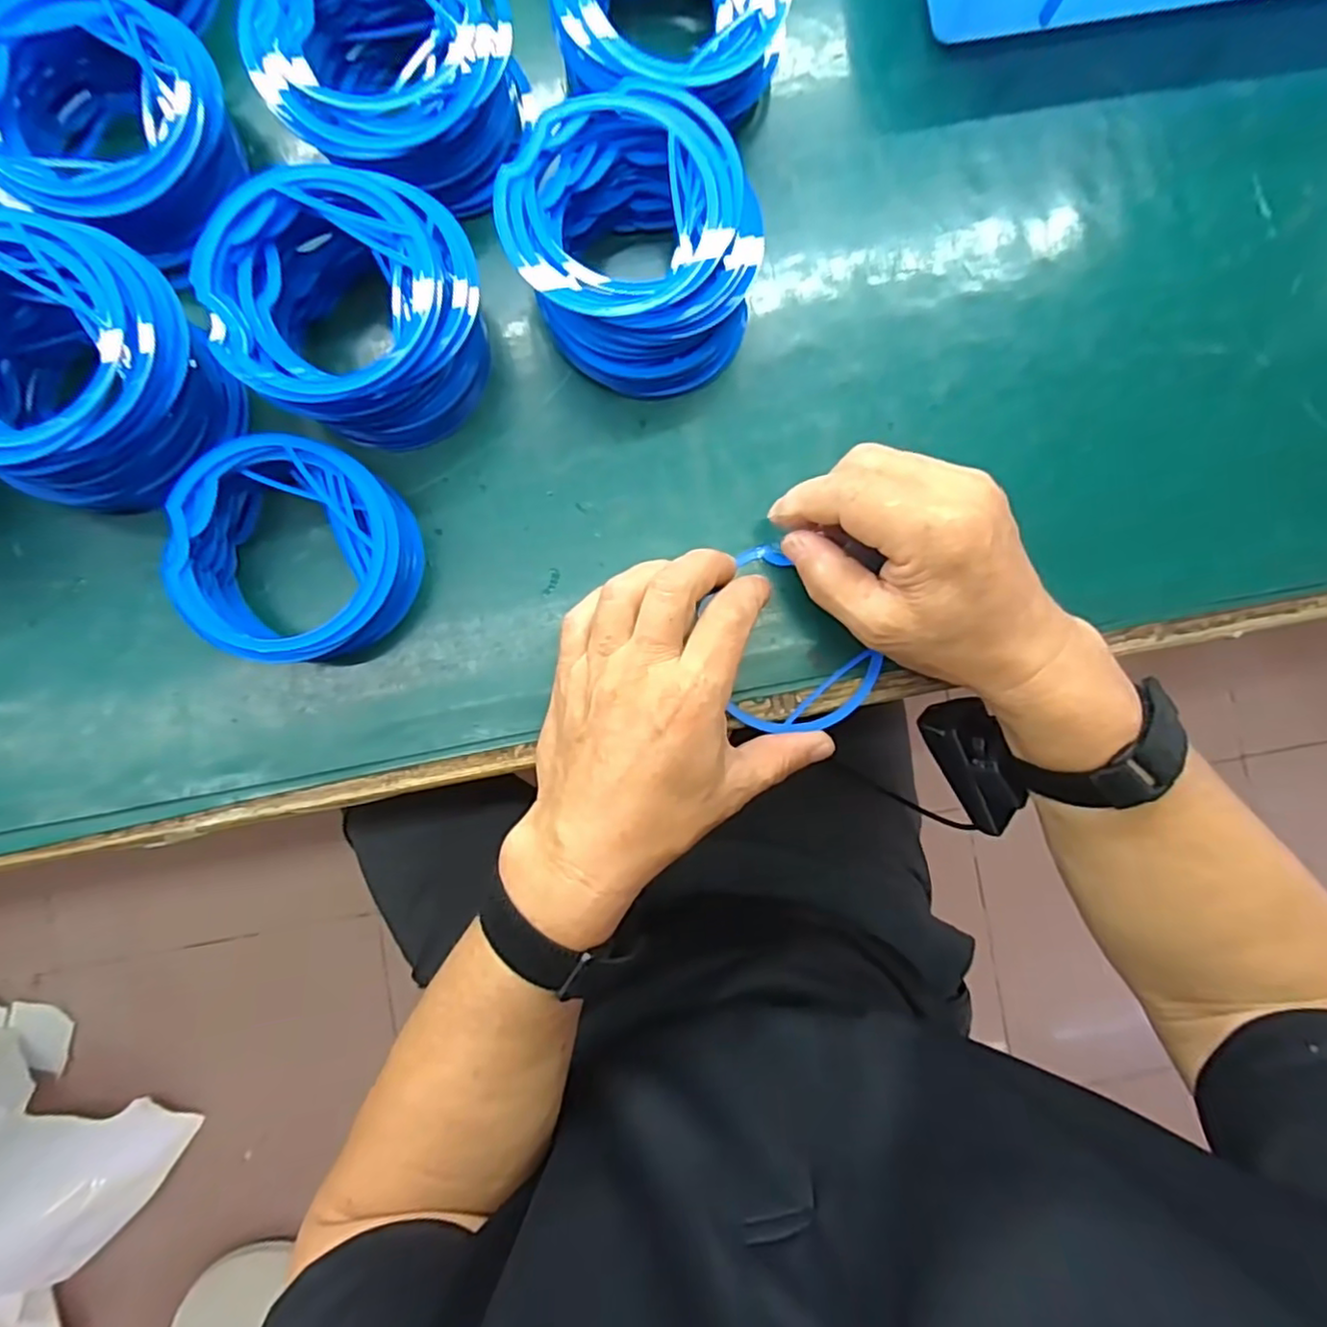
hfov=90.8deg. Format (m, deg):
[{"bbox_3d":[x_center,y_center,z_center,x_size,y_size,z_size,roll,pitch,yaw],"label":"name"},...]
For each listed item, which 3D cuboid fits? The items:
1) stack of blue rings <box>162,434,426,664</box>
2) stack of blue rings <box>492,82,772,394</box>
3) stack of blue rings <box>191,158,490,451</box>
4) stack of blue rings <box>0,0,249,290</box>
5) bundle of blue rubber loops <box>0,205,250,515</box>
[{"bbox_3d":[-0.167,-0.050,0.302,0.097,0.035,0.095,11,86,-1],"label":"stack of blue rings"},{"bbox_3d":[-0.012,-0.189,0.305,0.106,0.054,0.110,-30,88,-3],"label":"stack of blue rings"},{"bbox_3d":[-0.140,-0.157,0.298,0.105,0.057,0.103,27,86,0],"label":"stack of blue rings"},{"bbox_3d":[-0.253,-0.243,0.300,0.095,0.050,0.103,24,86,0],"label":"stack of blue rings"},{"bbox_3d":[-0.255,-0.126,0.288,0.109,0.064,0.105,0,87,-2],"label":"bundle of blue rubber loops"}]

